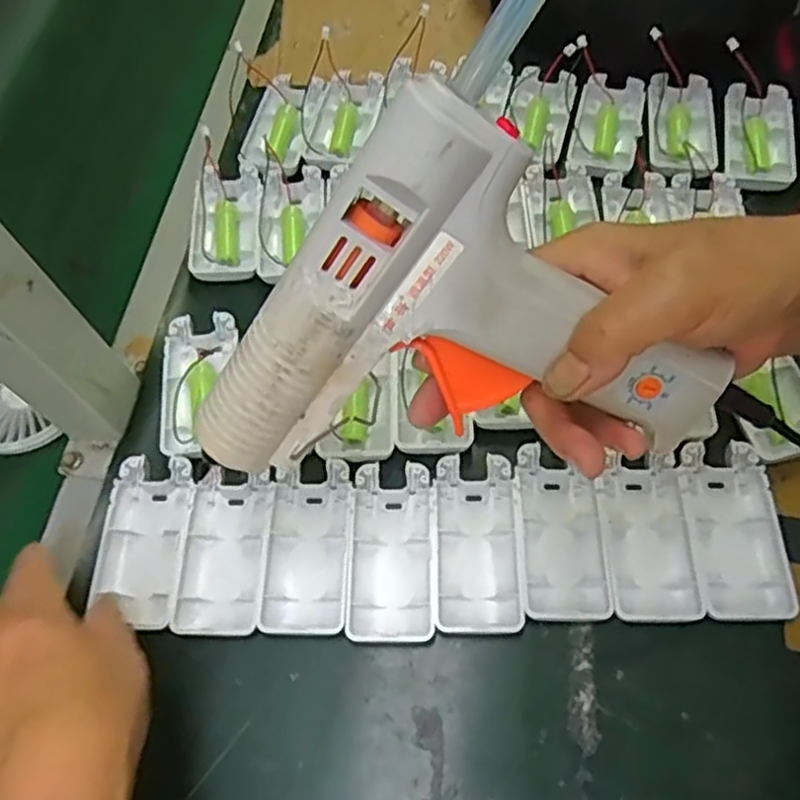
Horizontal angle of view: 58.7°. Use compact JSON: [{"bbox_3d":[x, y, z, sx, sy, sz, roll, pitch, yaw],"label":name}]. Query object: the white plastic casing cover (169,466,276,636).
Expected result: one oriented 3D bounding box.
[{"bbox_3d":[-0.096,0.082,0.397,0.044,0.019,0.093,1,65,4],"label":"white plastic casing cover"}]

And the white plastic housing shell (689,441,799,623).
[{"bbox_3d":[0.180,0.071,0.383,0.043,0.011,0.093,-2,65,2],"label":"white plastic housing shell"}]

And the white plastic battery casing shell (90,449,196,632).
[{"bbox_3d":[-0.139,0.075,0.391,0.045,0.009,0.092,1,65,4],"label":"white plastic battery casing shell"}]

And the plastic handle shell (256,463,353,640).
[{"bbox_3d":[-0.049,0.079,0.386,0.044,0.011,0.091,0,65,3],"label":"plastic handle shell"}]

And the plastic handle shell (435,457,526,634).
[{"bbox_3d":[0.041,0.076,0.382,0.043,0.011,0.093,-1,65,3],"label":"plastic handle shell"}]

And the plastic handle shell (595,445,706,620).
[{"bbox_3d":[0.134,0.072,0.383,0.045,0.009,0.089,1,65,3],"label":"plastic handle shell"}]

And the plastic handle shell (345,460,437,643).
[{"bbox_3d":[-0.003,0.081,0.382,0.045,0.010,0.093,0,65,3],"label":"plastic handle shell"}]

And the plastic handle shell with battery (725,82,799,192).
[{"bbox_3d":[0.248,-0.184,0.492,0.043,0.013,0.089,8,65,7],"label":"plastic handle shell with battery"}]

